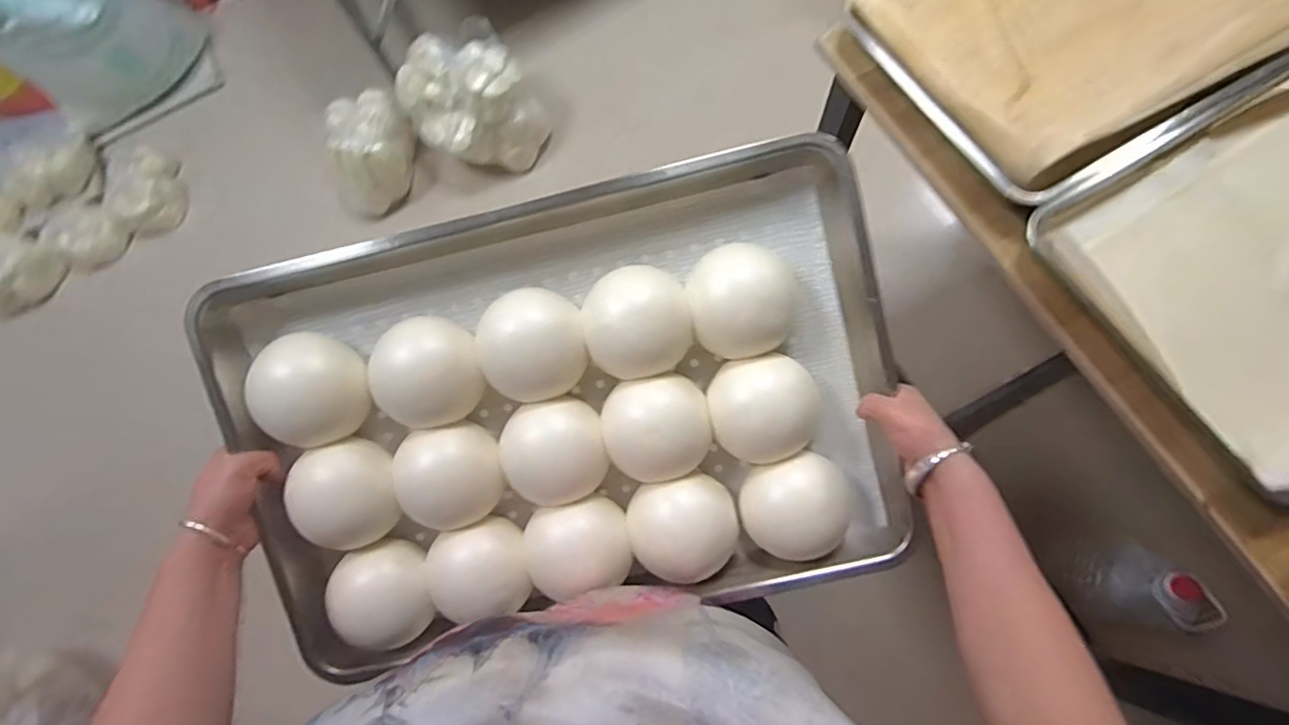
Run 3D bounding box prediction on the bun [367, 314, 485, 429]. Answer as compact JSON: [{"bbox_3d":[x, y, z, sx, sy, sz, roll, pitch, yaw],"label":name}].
[{"bbox_3d":[-0.199,0.010,0.516,0.100,0.063,0.097,0,75,1],"label":"bun"}]

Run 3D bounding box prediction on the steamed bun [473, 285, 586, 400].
[{"bbox_3d":[-0.102,-0.022,0.507,0.090,0.051,0.102,-22,76,-5],"label":"steamed bun"}]

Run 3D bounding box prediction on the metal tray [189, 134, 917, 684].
[{"bbox_3d":[-0.078,0.065,0.524,0.599,0.057,0.405,-14,93,0],"label":"metal tray"}]

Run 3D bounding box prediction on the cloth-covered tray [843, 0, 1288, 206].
[{"bbox_3d":[0.602,-0.476,0.749,0.541,0.049,0.382,-29,77,-6],"label":"cloth-covered tray"}]

